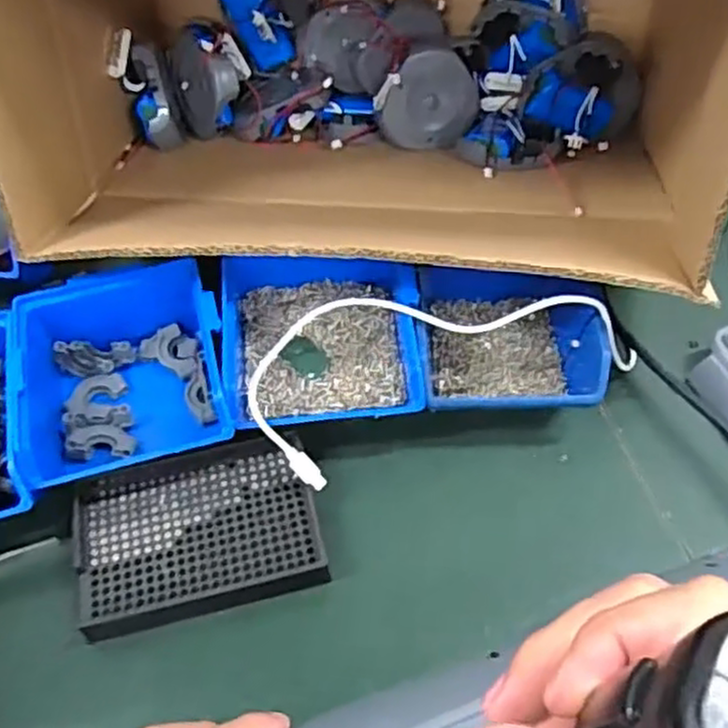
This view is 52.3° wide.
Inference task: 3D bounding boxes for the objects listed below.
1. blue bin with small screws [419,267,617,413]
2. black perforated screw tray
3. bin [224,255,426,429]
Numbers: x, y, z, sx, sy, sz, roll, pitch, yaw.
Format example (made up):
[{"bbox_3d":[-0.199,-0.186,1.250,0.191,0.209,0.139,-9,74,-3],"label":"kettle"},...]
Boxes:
[{"bbox_3d":[0.089,-0.024,0.477,0.111,0.068,0.132,-1,54,1],"label":"blue bin with small screws"},{"bbox_3d":[-0.094,0.095,0.426,0.132,0.018,0.094,-11,54,-6],"label":"black perforated screw tray"},{"bbox_3d":[-0.024,-0.019,0.474,0.119,0.056,0.131,-7,54,-3],"label":"bin"}]

